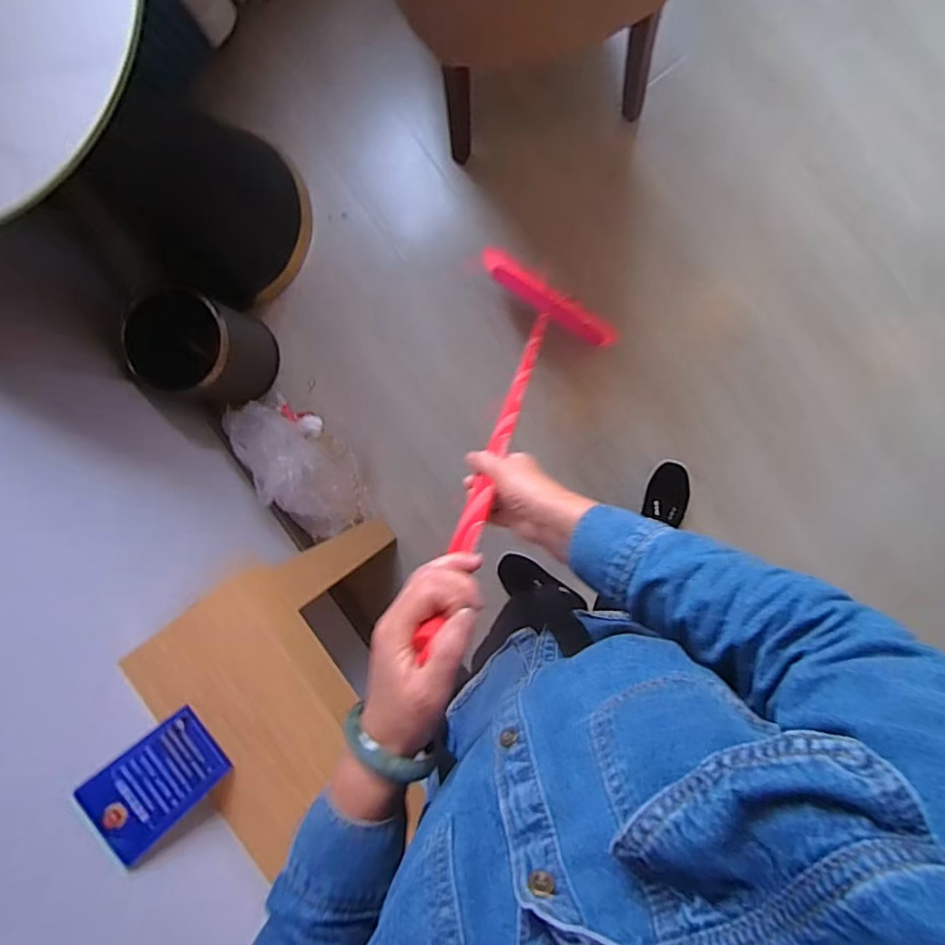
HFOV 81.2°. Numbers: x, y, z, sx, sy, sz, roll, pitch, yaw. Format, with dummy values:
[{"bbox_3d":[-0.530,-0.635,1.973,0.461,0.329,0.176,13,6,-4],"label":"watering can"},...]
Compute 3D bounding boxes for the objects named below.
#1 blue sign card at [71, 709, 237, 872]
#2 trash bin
[{"bbox_3d":[-0.347,0.341,0.617,0.010,0.150,0.096,-42,88,20],"label":"blue sign card"},{"bbox_3d":[-0.625,-0.285,1.278,0.236,0.253,0.227,0,93,5],"label":"trash bin"}]

